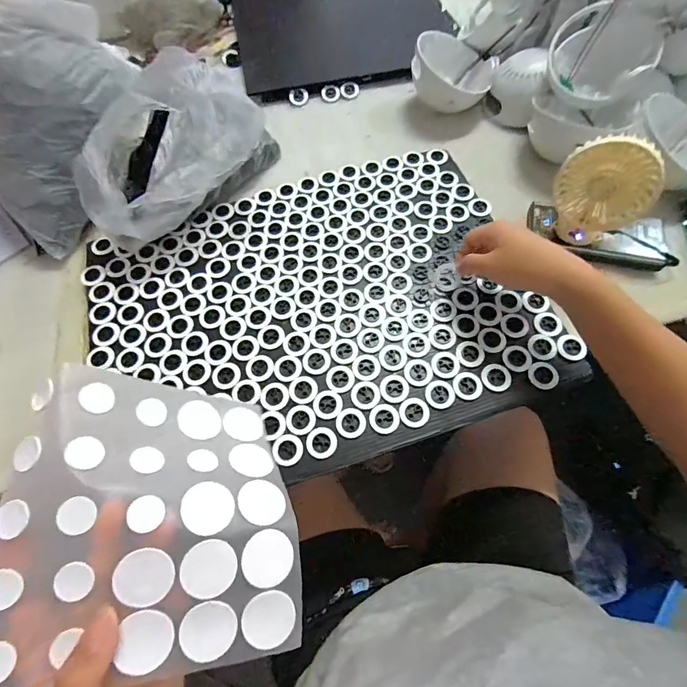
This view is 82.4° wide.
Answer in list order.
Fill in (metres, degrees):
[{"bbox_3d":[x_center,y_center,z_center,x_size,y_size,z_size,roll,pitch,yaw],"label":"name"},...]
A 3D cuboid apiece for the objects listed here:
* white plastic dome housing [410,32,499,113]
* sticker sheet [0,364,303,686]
[{"bbox_3d":[0.156,-0.380,0.565,0.113,0.076,0.107,12,65,7],"label":"white plastic dome housing"},{"bbox_3d":[-0.104,0.096,0.222,0.148,0.040,0.150,4,67,-21],"label":"sticker sheet"}]

